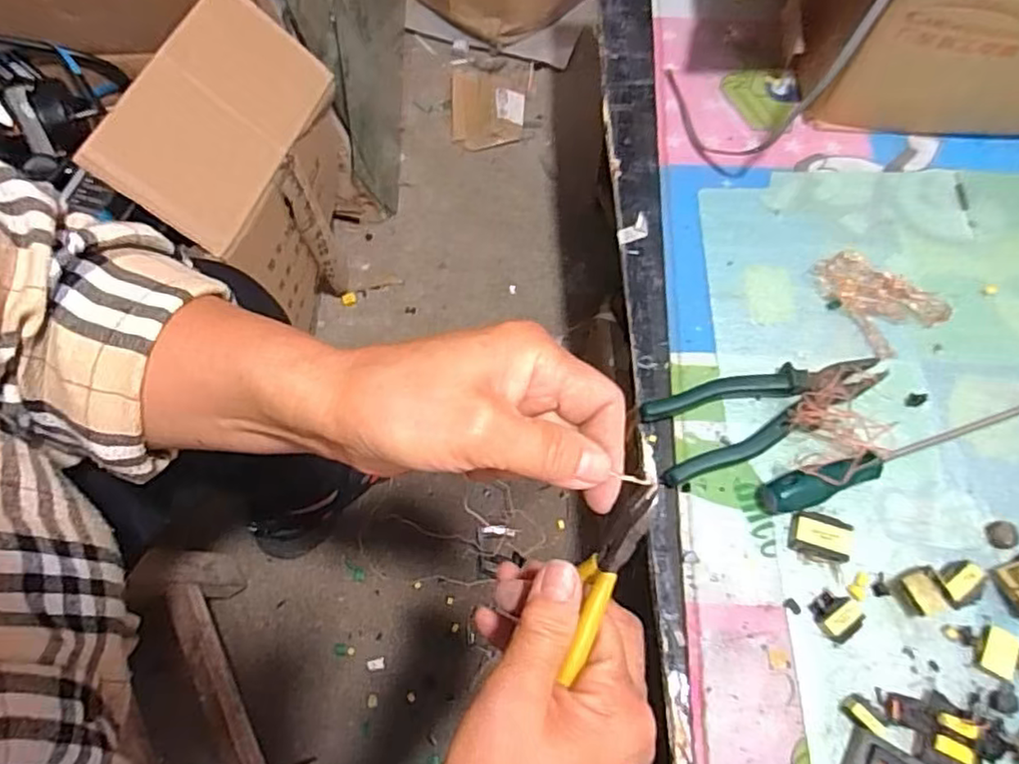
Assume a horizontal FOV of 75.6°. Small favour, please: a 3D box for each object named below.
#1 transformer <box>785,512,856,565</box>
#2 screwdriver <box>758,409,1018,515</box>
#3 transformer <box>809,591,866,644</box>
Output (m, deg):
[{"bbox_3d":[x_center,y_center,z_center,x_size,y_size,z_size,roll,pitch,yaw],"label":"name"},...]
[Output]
[{"bbox_3d":[0.233,0.117,0.493,0.041,0.016,0.030,14,68,6],"label":"transformer"},{"bbox_3d":[0.331,0.050,0.509,0.285,0.032,0.026,-16,68,-6],"label":"screwdriver"},{"bbox_3d":[0.236,0.167,0.470,0.030,0.012,0.034,-27,70,-11],"label":"transformer"}]

